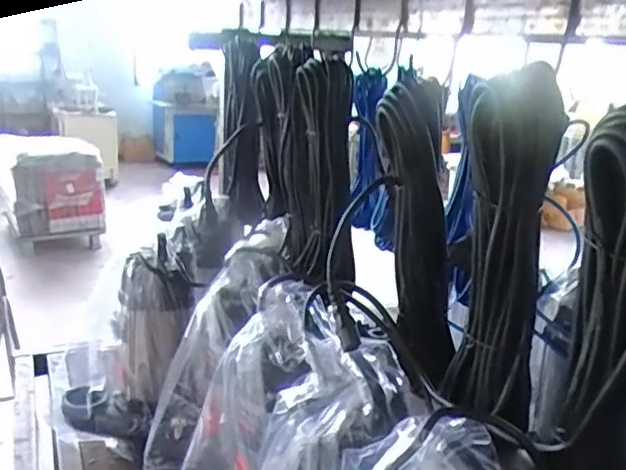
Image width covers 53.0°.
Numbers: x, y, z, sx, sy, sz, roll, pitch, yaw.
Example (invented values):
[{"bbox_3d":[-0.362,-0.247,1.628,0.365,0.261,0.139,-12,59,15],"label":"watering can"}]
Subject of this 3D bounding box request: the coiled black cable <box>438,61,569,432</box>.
[{"bbox_3d":[0.166,0.018,0.548,0.081,0.305,0.057,8,17,16],"label":"coiled black cable"}]

